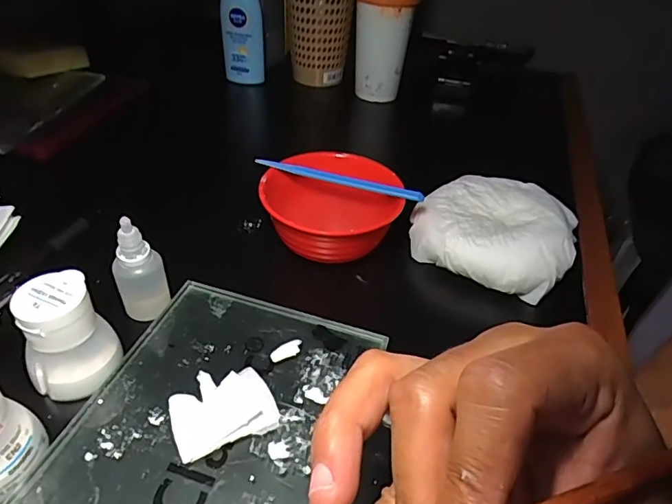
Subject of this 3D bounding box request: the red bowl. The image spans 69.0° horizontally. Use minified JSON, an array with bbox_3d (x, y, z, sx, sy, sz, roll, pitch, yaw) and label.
[{"bbox_3d":[-0.004,-0.036,0.394,0.105,0.048,0.098,3,40,-3],"label":"red bowl"}]

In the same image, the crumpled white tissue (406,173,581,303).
[{"bbox_3d":[0.128,-0.021,0.398,0.120,0.039,0.107,21,43,18],"label":"crumpled white tissue"}]

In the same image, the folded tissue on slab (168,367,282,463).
[{"bbox_3d":[-0.063,0.085,0.271,0.054,0.012,0.045,-15,44,-22],"label":"folded tissue on slab"}]

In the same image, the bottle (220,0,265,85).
[{"bbox_3d":[-0.117,-0.289,0.614,0.051,0.150,0.031,-5,41,-12],"label":"bottle"}]

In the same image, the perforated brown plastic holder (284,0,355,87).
[{"bbox_3d":[-0.023,-0.305,0.648,0.087,0.142,0.097,0,40,-7],"label":"perforated brown plastic holder"}]

